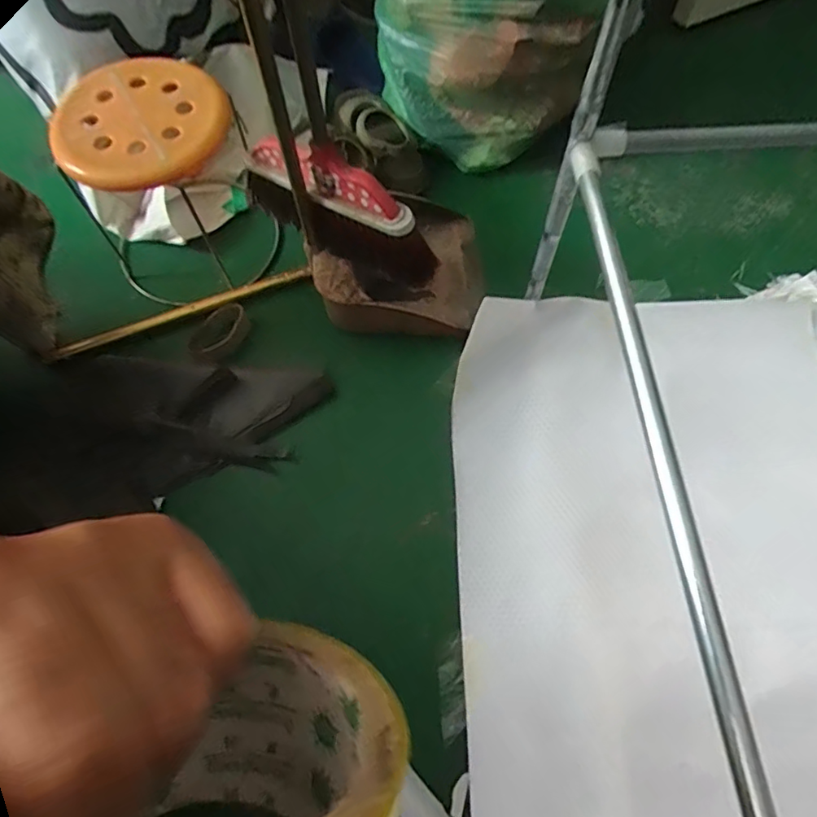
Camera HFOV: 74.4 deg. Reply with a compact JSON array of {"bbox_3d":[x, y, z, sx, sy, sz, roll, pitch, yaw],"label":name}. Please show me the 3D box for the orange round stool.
[{"bbox_3d":[-0.374,-0.345,0.819,0.272,0.292,0.284,0,68,0],"label":"orange round stool"}]

